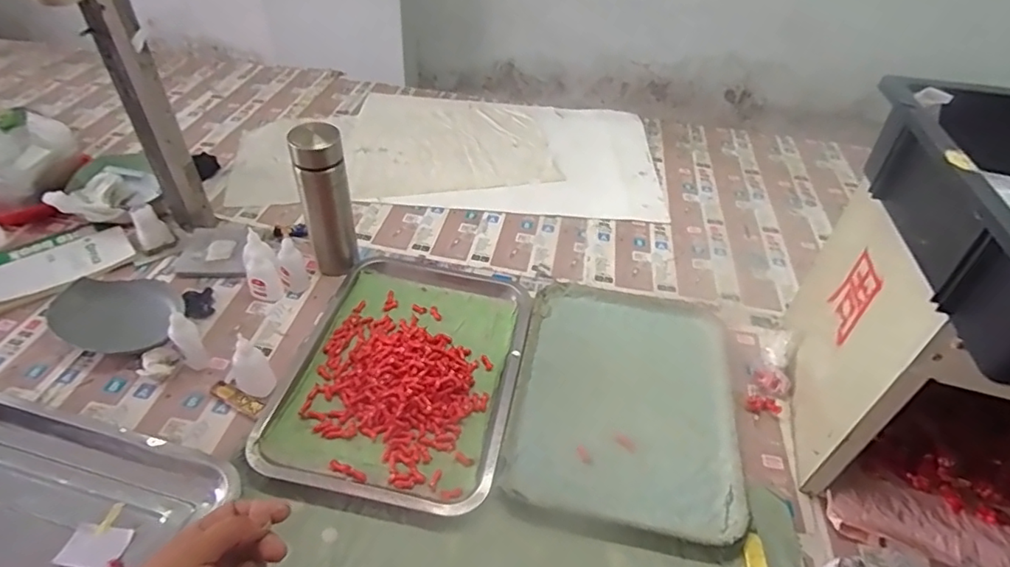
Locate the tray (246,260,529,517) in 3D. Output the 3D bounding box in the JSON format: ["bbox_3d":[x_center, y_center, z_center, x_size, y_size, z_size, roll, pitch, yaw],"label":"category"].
[{"bbox_3d":[-0.117,0.095,0.680,0.256,0.026,0.348,10,44,5],"label":"tray"}]

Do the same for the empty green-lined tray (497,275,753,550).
[{"bbox_3d":[0.154,0.132,0.686,0.254,0.016,0.349,10,44,6],"label":"empty green-lined tray"}]

